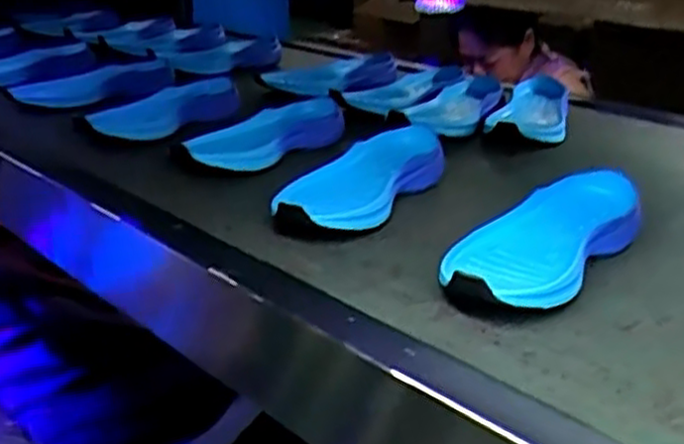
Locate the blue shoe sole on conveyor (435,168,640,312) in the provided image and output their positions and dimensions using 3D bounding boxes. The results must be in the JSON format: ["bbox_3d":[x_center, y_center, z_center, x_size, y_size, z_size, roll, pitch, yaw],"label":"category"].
[{"bbox_3d":[0.164,0.012,0.595,0.092,0.048,0.254,18,26,35],"label":"blue shoe sole on conveyor"}]

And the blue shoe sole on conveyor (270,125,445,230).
[{"bbox_3d":[0.019,-0.040,0.717,0.091,0.050,0.243,13,23,26],"label":"blue shoe sole on conveyor"}]

